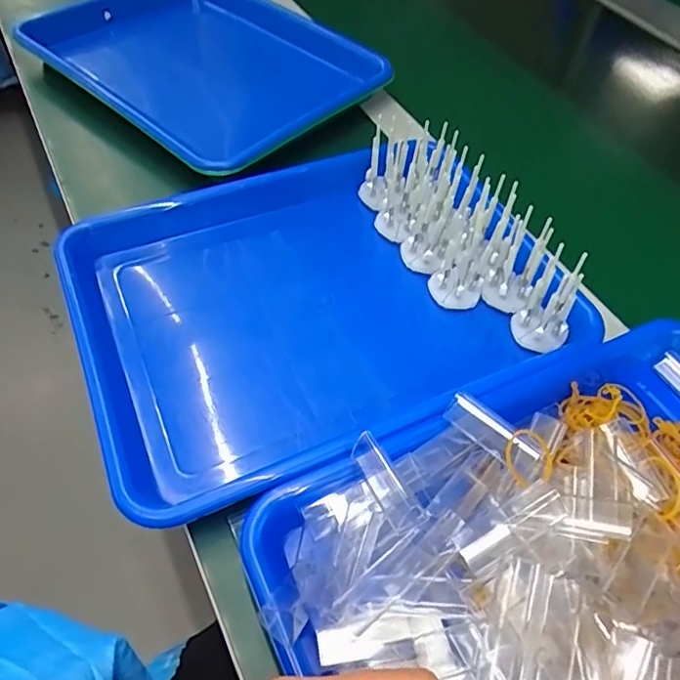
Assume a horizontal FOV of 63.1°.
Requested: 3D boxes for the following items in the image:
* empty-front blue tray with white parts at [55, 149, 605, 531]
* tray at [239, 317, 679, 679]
[{"bbox_3d":[-0.023,-0.027,0.405,0.313,0.044,0.251,-22,57,-18],"label":"empty-front blue tray with white parts"},{"bbox_3d":[0.146,0.126,0.273,0.334,0.051,0.258,-20,57,-17],"label":"tray"}]

